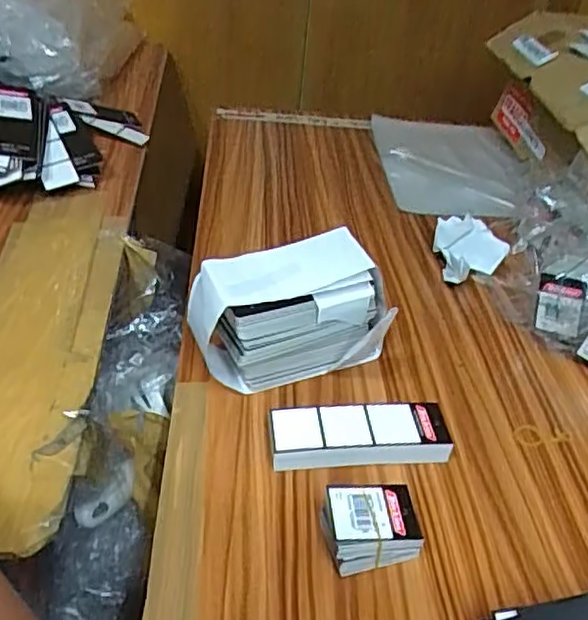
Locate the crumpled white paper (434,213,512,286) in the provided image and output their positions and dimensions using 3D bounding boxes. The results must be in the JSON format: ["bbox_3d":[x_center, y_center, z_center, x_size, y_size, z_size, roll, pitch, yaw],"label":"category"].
[{"bbox_3d":[0.165,-0.061,0.608,0.061,0.015,0.064,-15,71,8],"label":"crumpled white paper"}]

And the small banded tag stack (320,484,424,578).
[{"bbox_3d":[0.045,0.131,0.386,0.053,0.036,0.039,-4,40,-11],"label":"small banded tag stack"}]

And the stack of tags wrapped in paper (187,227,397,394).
[{"bbox_3d":[-0.001,0.003,0.480,0.145,0.105,0.053,-9,41,-16],"label":"stack of tags wrapped in paper"}]

